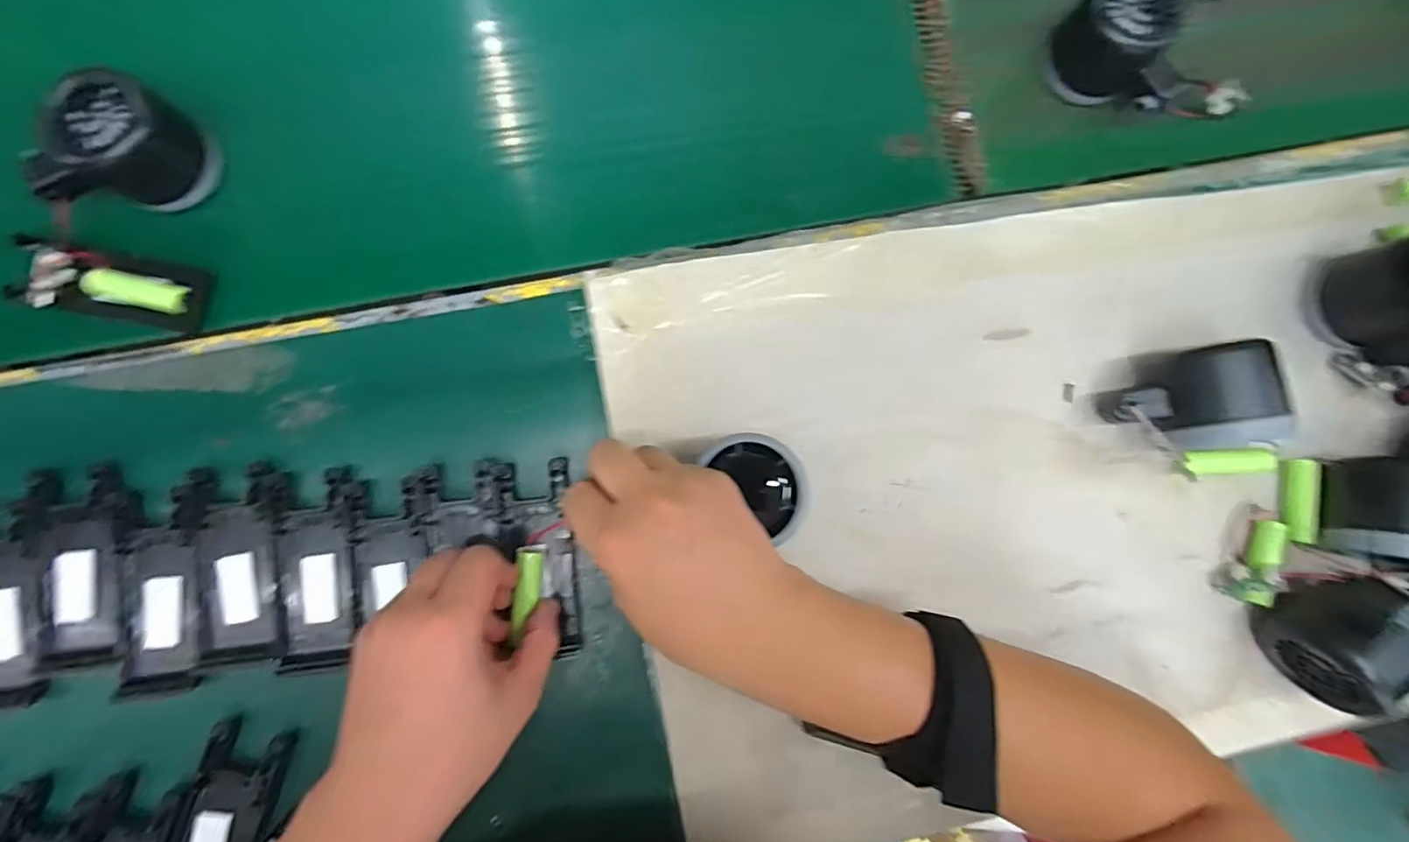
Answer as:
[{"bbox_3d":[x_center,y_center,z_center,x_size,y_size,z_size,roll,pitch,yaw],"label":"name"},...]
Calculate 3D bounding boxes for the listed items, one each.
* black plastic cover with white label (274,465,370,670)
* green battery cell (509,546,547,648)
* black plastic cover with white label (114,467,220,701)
[{"bbox_3d":[-0.202,0.078,0.317,0.041,0.010,0.103,-2,83,-3],"label":"black plastic cover with white label"},{"bbox_3d":[-0.094,0.091,0.318,0.013,0.010,0.049,9,80,-2],"label":"green battery cell"},{"bbox_3d":[-0.279,0.082,0.310,0.039,0.011,0.113,2,83,-3],"label":"black plastic cover with white label"}]

